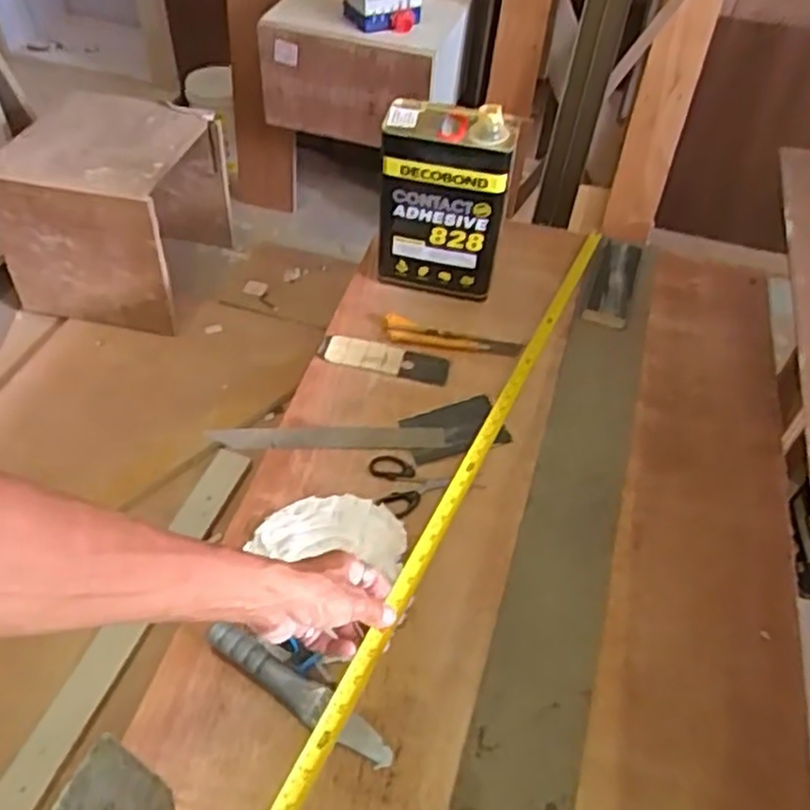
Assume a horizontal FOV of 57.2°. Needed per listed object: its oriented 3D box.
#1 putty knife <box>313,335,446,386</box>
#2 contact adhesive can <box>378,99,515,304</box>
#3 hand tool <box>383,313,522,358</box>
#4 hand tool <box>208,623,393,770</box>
[{"bbox_3d":[-0.028,-0.060,0.985,0.171,0.012,0.049,11,49,5],"label":"putty knife"},{"bbox_3d":[0.052,-0.282,1.024,0.169,0.237,0.095,13,49,7],"label":"contact adhesive can"},{"bbox_3d":[0.064,-0.088,1.007,0.186,0.018,0.040,14,49,7],"label":"hand tool"},{"bbox_3d":[-0.096,0.261,0.678,0.197,0.025,0.032,26,51,17],"label":"hand tool"}]

